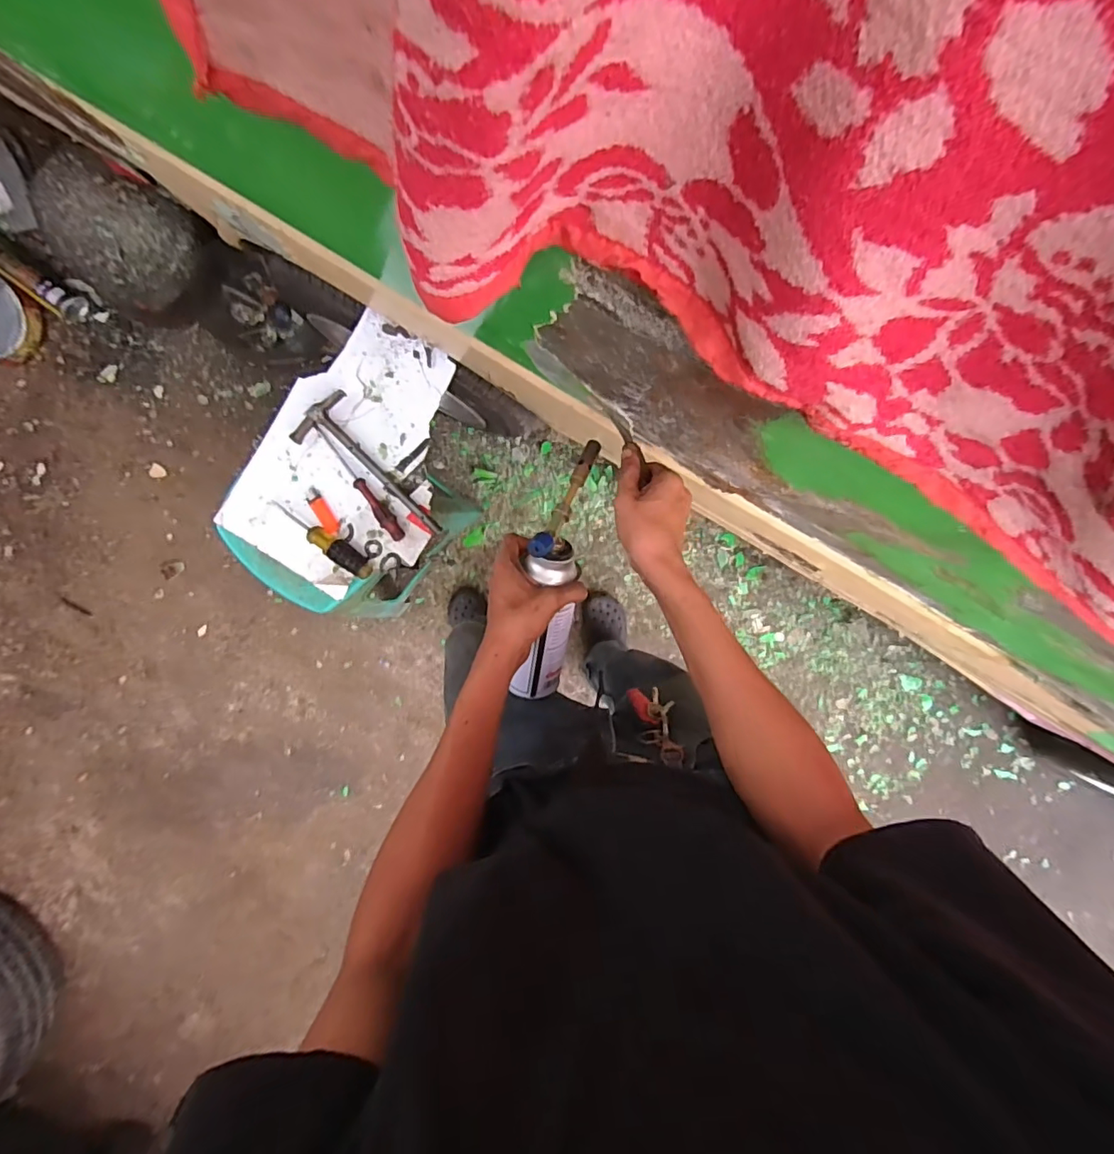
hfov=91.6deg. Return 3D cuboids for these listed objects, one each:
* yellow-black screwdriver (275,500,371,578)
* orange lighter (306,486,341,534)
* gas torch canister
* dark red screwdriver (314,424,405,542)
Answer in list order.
[{"bbox_3d":[-0.349,-0.058,0.814,0.165,0.035,0.030,39,95,-4],"label":"yellow-black screwdriver"},{"bbox_3d":[-0.356,-0.101,0.824,0.024,0.012,0.077,-33,96,4],"label":"orange lighter"},{"bbox_3d":[-0.004,0.008,0.555,0.058,0.104,0.276,6,110,-4],"label":"gas torch canister"},{"bbox_3d":[-0.298,-0.137,0.811,0.025,0.021,0.202,-38,95,4],"label":"dark red screwdriver"}]

